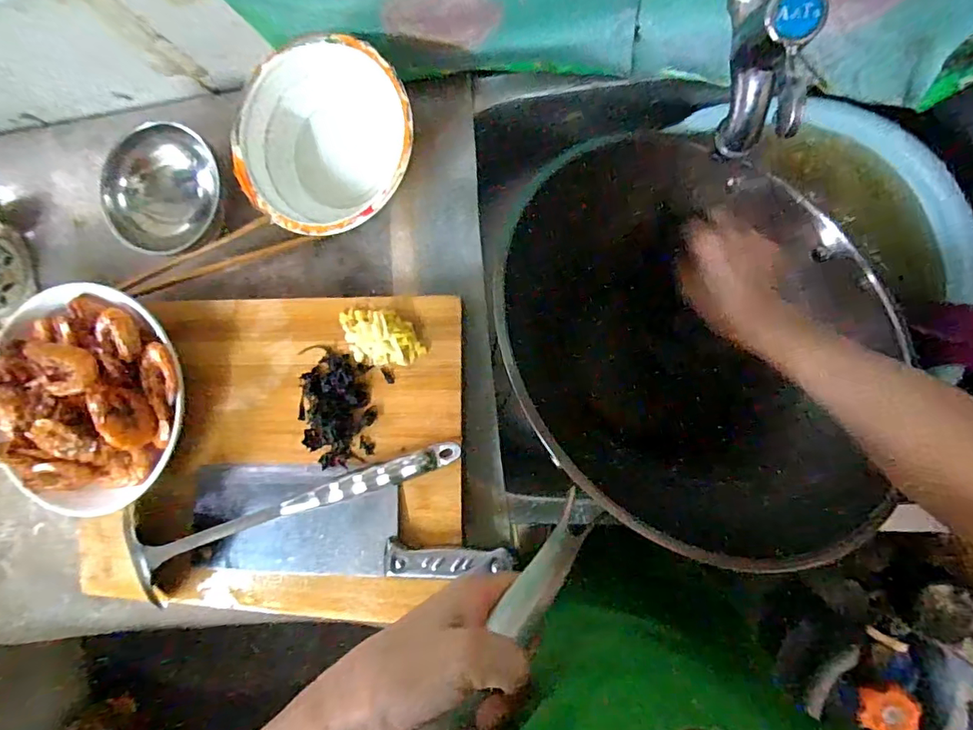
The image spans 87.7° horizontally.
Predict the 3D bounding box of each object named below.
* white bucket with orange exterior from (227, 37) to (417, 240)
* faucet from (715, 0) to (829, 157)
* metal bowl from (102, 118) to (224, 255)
[{"bbox_3d":[-0.134,-0.183,0.422,0.145,0.053,0.150,0,90,9],"label":"white bucket with orange exterior"},{"bbox_3d":[0.123,-0.162,0.219,0.035,0.063,0.120,-2,90,9],"label":"faucet"},{"bbox_3d":[-0.290,-0.155,0.449,0.090,0.035,0.110,13,92,9],"label":"metal bowl"}]

